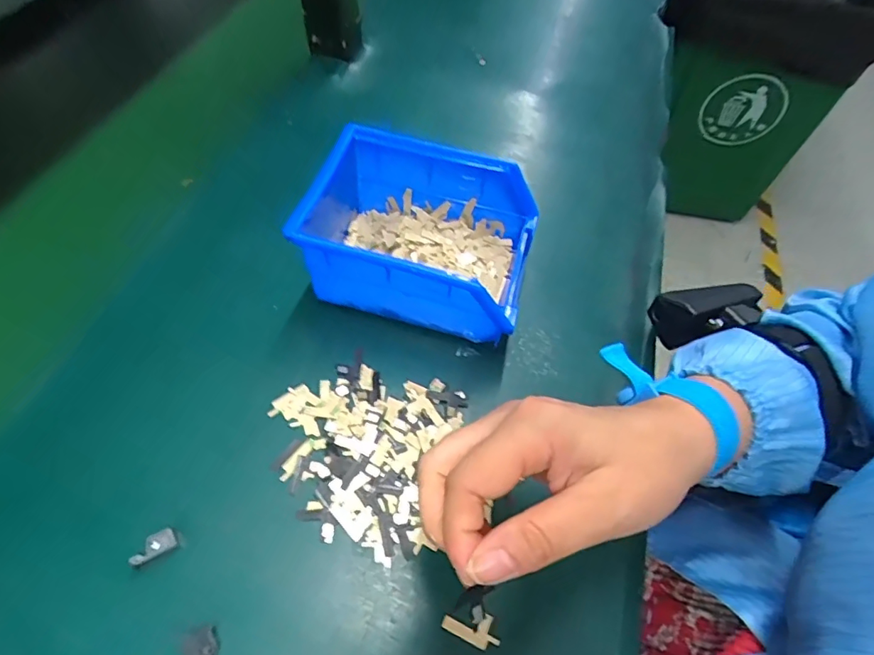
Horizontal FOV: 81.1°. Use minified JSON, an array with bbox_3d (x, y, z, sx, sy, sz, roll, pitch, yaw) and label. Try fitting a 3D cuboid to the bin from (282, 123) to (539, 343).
[{"bbox_3d":[-0.016,-0.058,0.336,0.152,0.072,0.107,16,57,5],"label":"bin"}]

